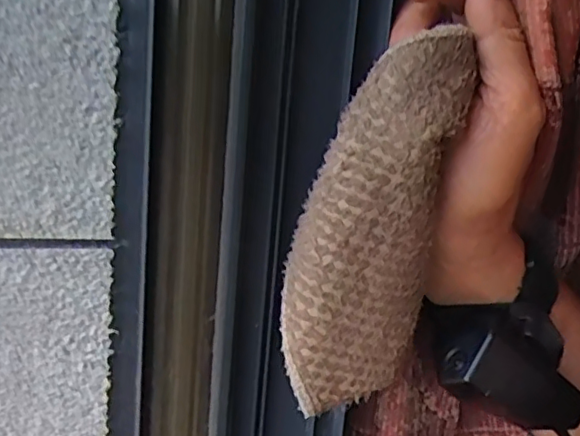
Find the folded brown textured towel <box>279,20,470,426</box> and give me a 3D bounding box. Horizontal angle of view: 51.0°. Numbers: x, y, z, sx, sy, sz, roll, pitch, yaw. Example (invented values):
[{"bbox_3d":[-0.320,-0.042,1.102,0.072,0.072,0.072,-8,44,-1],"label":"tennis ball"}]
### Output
[{"bbox_3d":[0.034,0.004,0.241,0.055,0.149,0.020,14,10,-2],"label":"folded brown textured towel"}]

